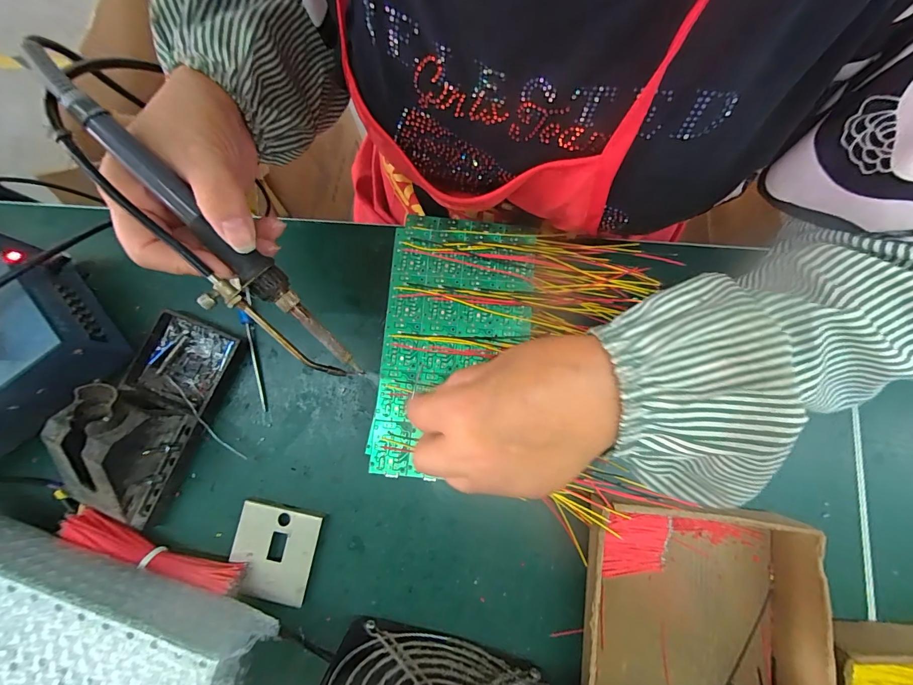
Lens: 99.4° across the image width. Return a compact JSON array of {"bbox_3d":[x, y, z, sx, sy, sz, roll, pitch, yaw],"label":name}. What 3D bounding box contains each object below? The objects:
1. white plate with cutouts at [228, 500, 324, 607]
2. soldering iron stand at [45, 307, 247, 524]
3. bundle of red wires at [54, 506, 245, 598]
[{"bbox_3d":[-0.141,0.160,0.297,0.063,0.005,0.065,11,80,4],"label":"white plate with cutouts"},{"bbox_3d":[-0.241,0.053,0.290,0.076,0.069,0.158,21,81,5],"label":"soldering iron stand"},{"bbox_3d":[-0.223,0.155,0.285,0.134,0.026,0.019,17,82,3],"label":"bundle of red wires"}]

